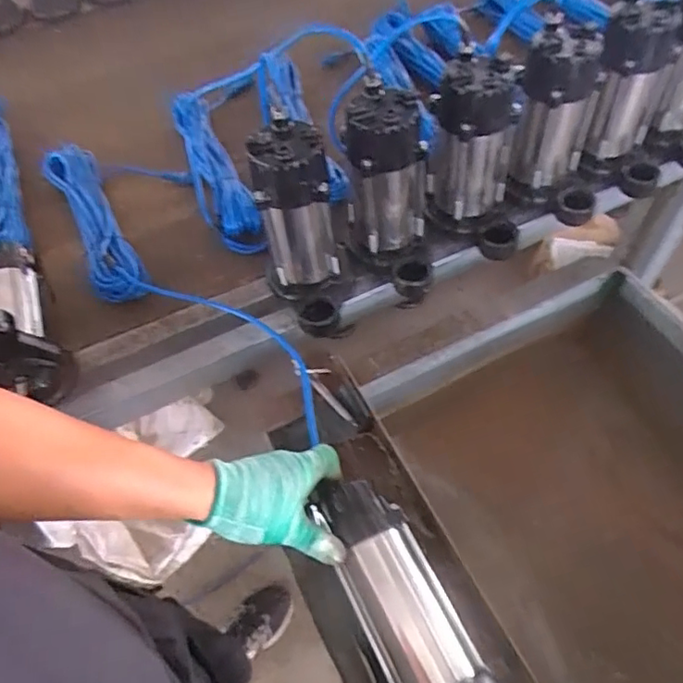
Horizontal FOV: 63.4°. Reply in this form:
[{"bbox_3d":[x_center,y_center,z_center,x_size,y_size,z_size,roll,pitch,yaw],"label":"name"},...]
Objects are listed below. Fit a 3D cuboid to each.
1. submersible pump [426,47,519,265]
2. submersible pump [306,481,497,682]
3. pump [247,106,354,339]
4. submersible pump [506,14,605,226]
[{"bbox_3d":[0.183,-0.237,0.741,0.114,0.220,0.144,-3,56,2],"label":"submersible pump"},{"bbox_3d":[0.046,0.225,0.474,0.082,0.084,0.234,-20,42,-9],"label":"submersible pump"},{"bbox_3d":[-0.052,-0.133,0.693,0.103,0.224,0.156,-12,56,-4],"label":"pump"},{"bbox_3d":[0.313,-0.295,0.779,0.147,0.233,0.113,18,59,16],"label":"submersible pump"}]

